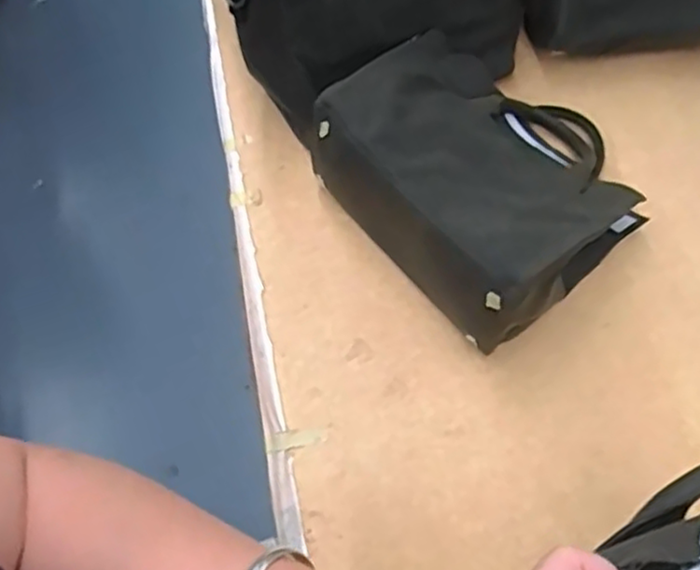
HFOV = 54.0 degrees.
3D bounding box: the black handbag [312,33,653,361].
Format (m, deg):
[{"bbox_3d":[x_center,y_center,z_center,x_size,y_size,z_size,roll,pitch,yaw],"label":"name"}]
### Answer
[{"bbox_3d":[0.129,-0.113,0.610,0.251,0.134,0.245,-40,70,-16],"label":"black handbag"}]

